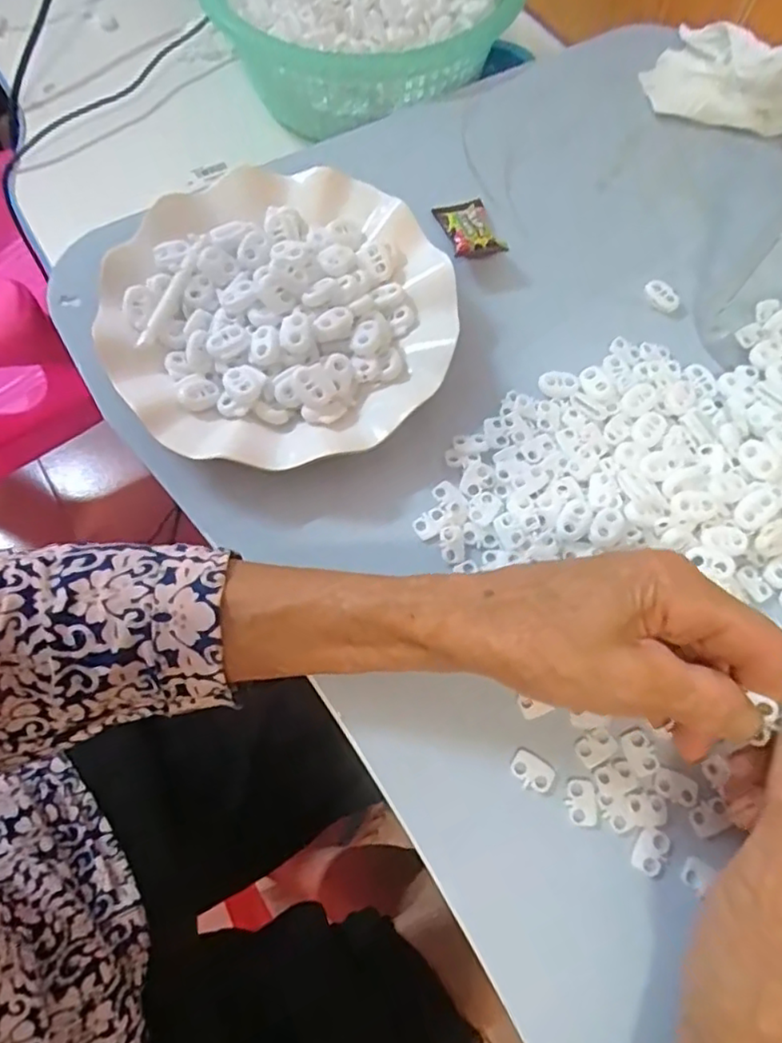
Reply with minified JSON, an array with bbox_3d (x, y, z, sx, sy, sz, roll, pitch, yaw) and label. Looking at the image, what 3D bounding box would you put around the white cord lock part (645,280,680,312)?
[{"bbox_3d":[0.159,-0.132,0.371,0.012,0.006,0.021,-33,70,-12],"label":"white cord lock part"}]

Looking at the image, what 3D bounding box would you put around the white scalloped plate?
[{"bbox_3d":[-0.058,-0.109,0.343,0.172,0.041,0.178,0,67,1],"label":"white scalloped plate"}]

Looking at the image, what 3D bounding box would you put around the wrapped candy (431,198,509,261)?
[{"bbox_3d":[0.047,-0.174,0.378,0.031,0.017,0.046,-15,67,-5],"label":"wrapped candy"}]

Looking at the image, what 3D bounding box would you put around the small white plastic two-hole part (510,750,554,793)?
[{"bbox_3d":[0.061,0.108,0.274,0.018,0.004,0.013,34,72,14],"label":"small white plastic two-hole part"}]

